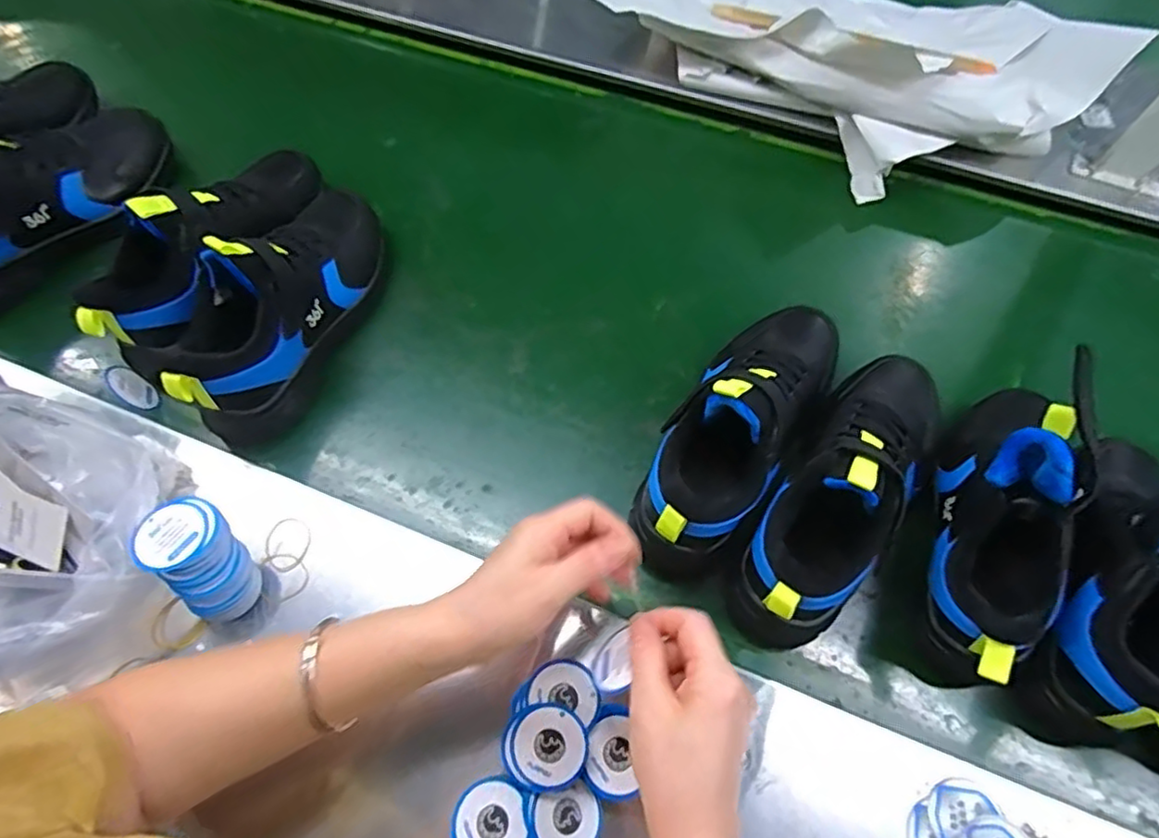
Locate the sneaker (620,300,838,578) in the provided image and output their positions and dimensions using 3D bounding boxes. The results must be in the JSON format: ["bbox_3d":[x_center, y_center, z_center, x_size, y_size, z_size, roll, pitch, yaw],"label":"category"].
[{"bbox_3d":[0.135,-0.007,0.511,0.085,0.139,0.261,33,70,16],"label":"sneaker"}]

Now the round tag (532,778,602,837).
[{"bbox_3d":[-0.007,0.260,0.408,0.044,0.004,0.041,8,58,-14],"label":"round tag"}]

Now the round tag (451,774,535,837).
[{"bbox_3d":[-0.054,0.255,0.400,0.049,0.008,0.053,0,65,1],"label":"round tag"}]

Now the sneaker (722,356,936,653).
[{"bbox_3d":[0.215,0.055,0.490,0.092,0.122,0.259,33,70,16],"label":"sneaker"}]

